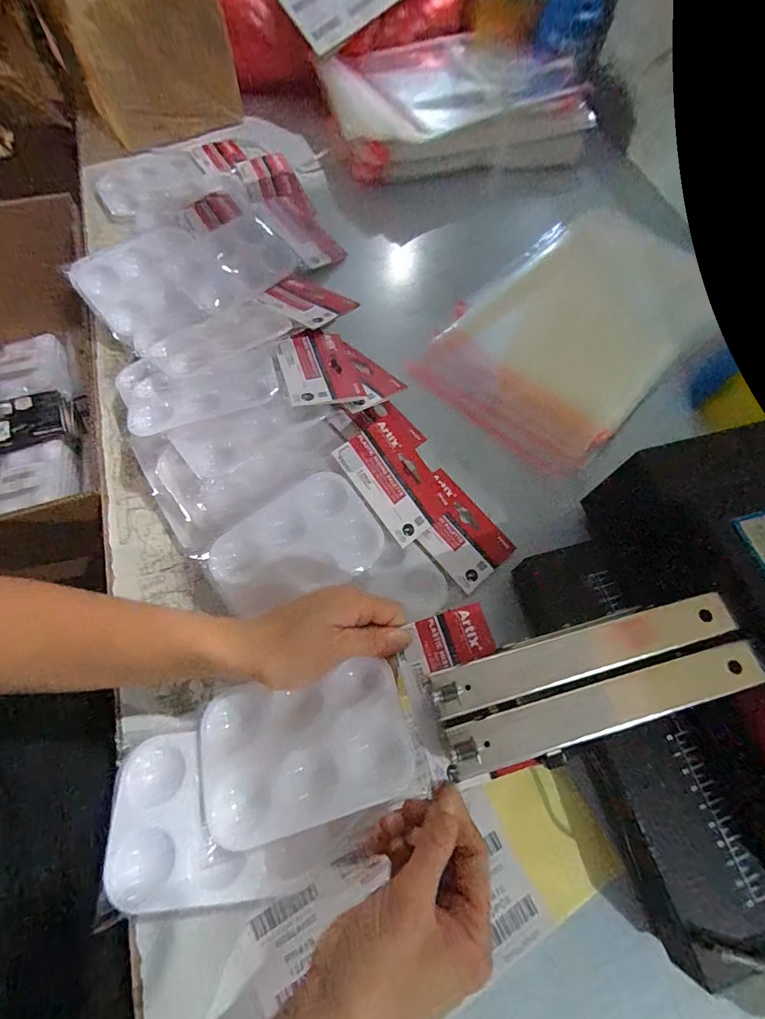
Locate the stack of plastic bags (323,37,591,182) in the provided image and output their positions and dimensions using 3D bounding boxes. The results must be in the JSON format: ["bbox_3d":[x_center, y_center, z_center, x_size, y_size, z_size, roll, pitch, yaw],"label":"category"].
[{"bbox_3d":[0.112,-0.539,0.583,0.358,0.090,0.190,-12,68,-8],"label":"stack of plastic bags"}]

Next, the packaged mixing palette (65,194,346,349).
[{"bbox_3d":[-0.171,-0.270,0.459,0.273,0.032,0.123,-38,74,-17],"label":"packaged mixing palette"}]

